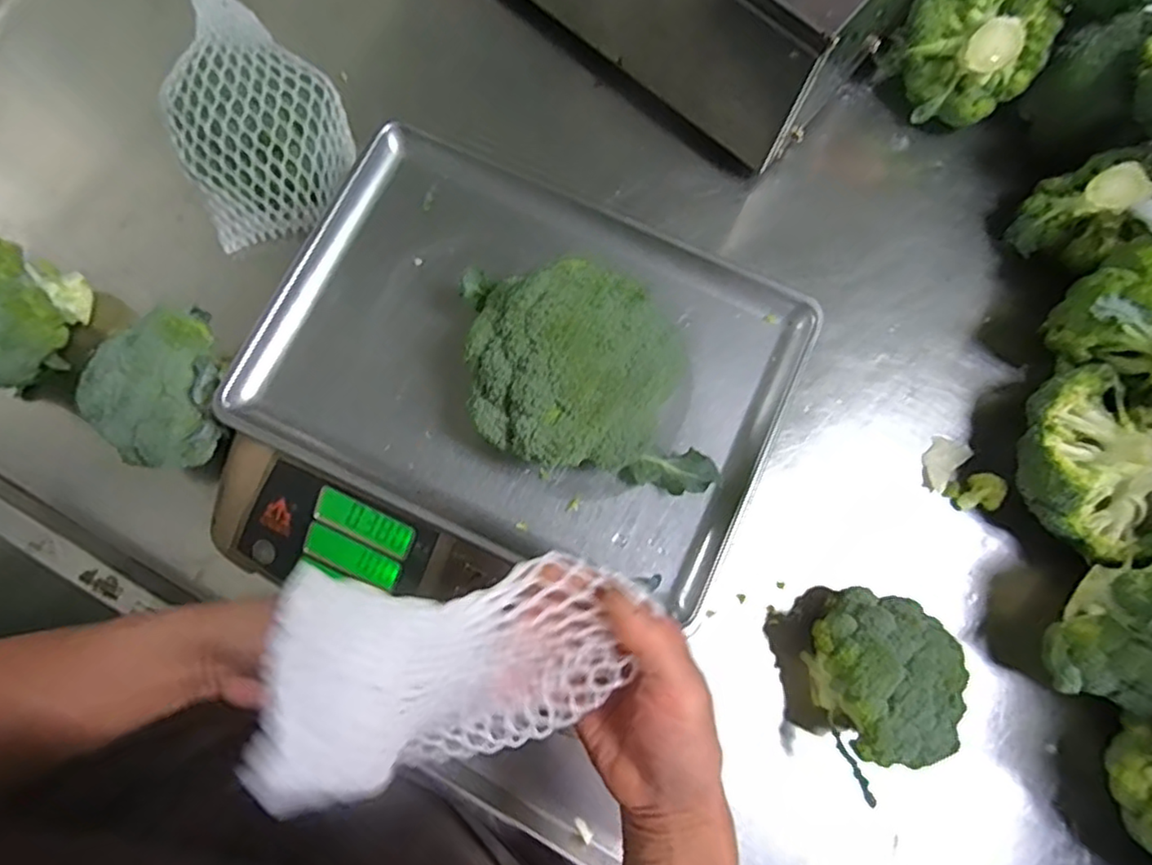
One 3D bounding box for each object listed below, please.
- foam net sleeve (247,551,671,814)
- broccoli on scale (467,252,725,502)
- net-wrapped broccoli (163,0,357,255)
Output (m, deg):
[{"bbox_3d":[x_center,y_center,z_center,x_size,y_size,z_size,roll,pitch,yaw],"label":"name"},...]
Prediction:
[{"bbox_3d":[-0.058,0.108,0.285,0.078,0.187,0.108,3,87,44],"label":"foam net sleeve"},{"bbox_3d":[0.007,-0.034,0.382,0.135,0.102,0.137,0,78,-1],"label":"broccoli on scale"},{"bbox_3d":[-0.255,-0.259,0.525,0.129,0.096,0.202,-14,79,-3],"label":"net-wrapped broccoli"}]

